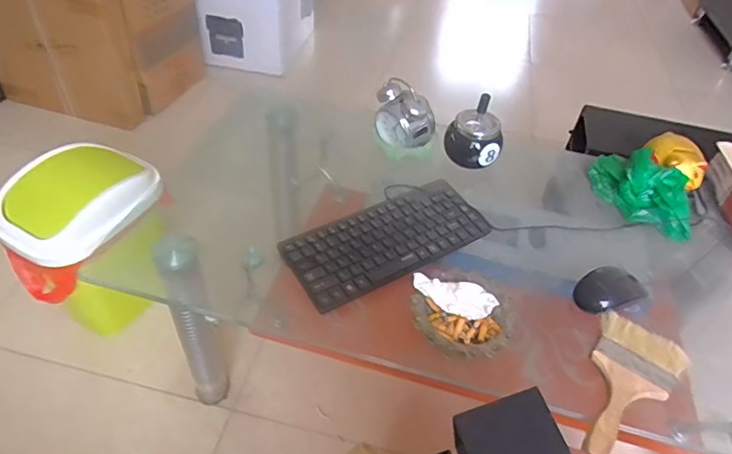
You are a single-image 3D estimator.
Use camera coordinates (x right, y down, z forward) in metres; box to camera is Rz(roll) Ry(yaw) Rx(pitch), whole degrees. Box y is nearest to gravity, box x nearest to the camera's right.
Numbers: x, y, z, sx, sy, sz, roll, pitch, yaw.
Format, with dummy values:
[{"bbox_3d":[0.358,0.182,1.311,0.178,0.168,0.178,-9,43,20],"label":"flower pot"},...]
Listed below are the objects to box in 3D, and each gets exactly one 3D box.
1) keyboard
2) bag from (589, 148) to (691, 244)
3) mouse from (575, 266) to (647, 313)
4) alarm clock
[{"bbox_3d":[0.033,0.014,0.718,0.297,0.018,0.126,-23,51,-26],"label":"keyboard"},{"bbox_3d":[0.457,-0.063,0.817,0.077,0.095,0.189,-25,52,-27],"label":"bag"},{"bbox_3d":[0.334,0.084,0.684,0.085,0.033,0.062,-16,49,-21],"label":"mouse"},{"bbox_3d":[0.068,-0.198,0.867,0.059,0.100,0.091,-26,53,-28],"label":"alarm clock"}]

